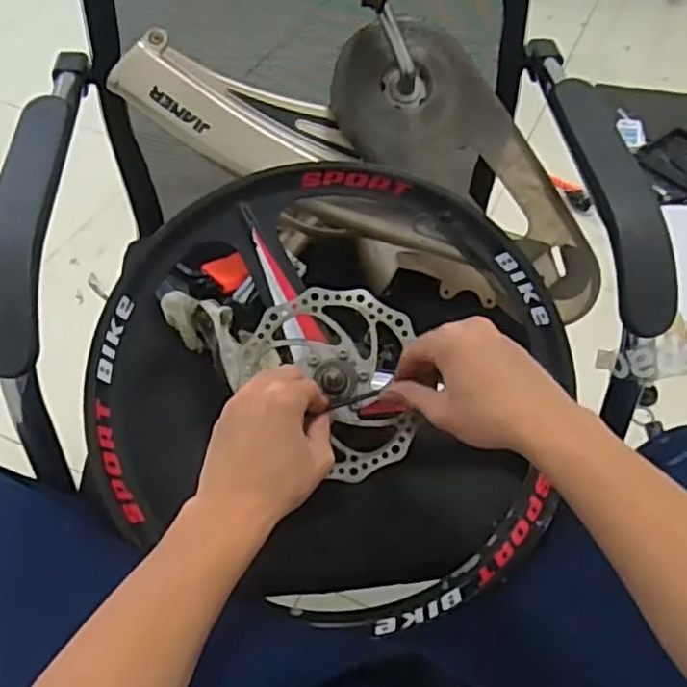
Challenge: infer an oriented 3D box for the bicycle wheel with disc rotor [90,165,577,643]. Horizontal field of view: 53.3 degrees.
[{"bbox_3d":[-0.012,0.031,0.593,0.391,0.110,0.384,1,74,-4],"label":"bicycle wheel with disc rotor"}]

